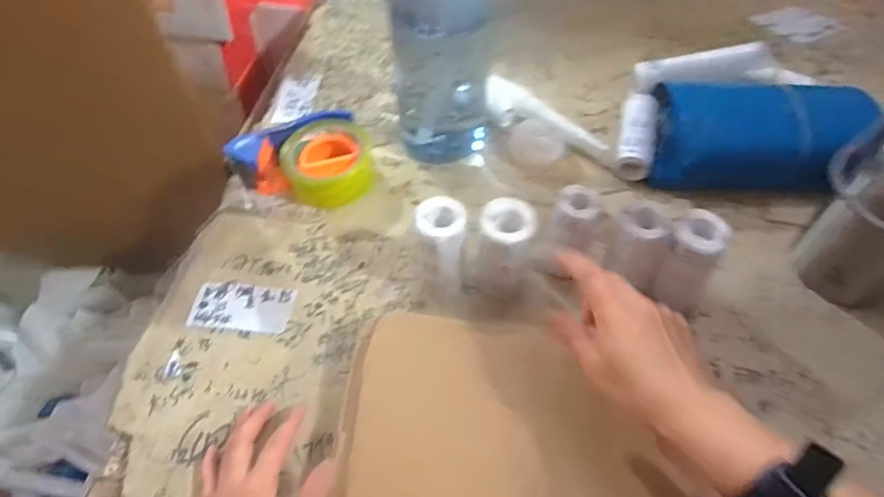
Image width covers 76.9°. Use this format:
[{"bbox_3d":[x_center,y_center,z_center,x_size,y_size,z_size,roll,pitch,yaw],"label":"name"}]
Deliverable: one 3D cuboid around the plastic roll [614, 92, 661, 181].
[{"bbox_3d":[0.233,-0.133,0.666,0.039,0.046,0.121,13,55,11],"label":"plastic roll"}]

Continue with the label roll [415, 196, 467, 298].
[{"bbox_3d":[-0.001,0.003,0.532,0.048,0.096,0.056,-2,53,-1],"label":"label roll"}]

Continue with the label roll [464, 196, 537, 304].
[{"bbox_3d":[0.054,0.004,0.526,0.055,0.100,0.056,-1,53,1],"label":"label roll"}]

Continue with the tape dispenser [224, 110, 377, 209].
[{"bbox_3d":[-0.154,-0.094,0.632,0.150,0.058,0.112,-22,56,-15],"label":"tape dispenser"}]

